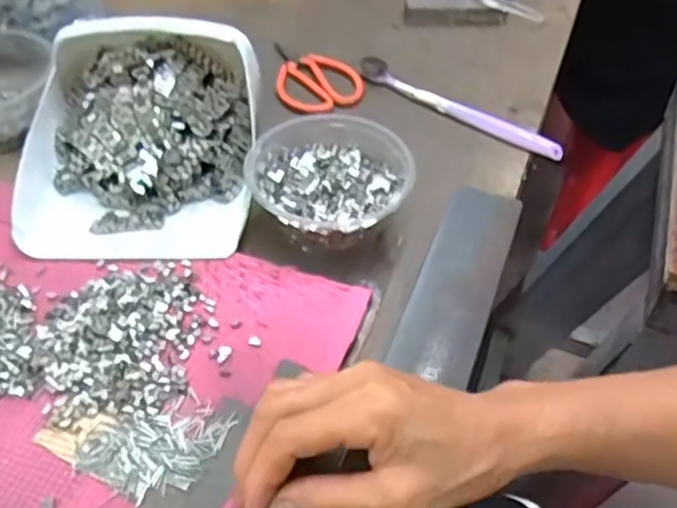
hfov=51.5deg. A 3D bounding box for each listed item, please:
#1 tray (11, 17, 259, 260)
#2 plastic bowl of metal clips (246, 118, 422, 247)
[{"bbox_3d":[-0.137,-0.081,0.488,0.156,0.041,0.180,2,73,1],"label":"tray"},{"bbox_3d":[-0.006,-0.044,0.470,0.108,0.045,0.101,0,48,0],"label":"plastic bowl of metal clips"}]

